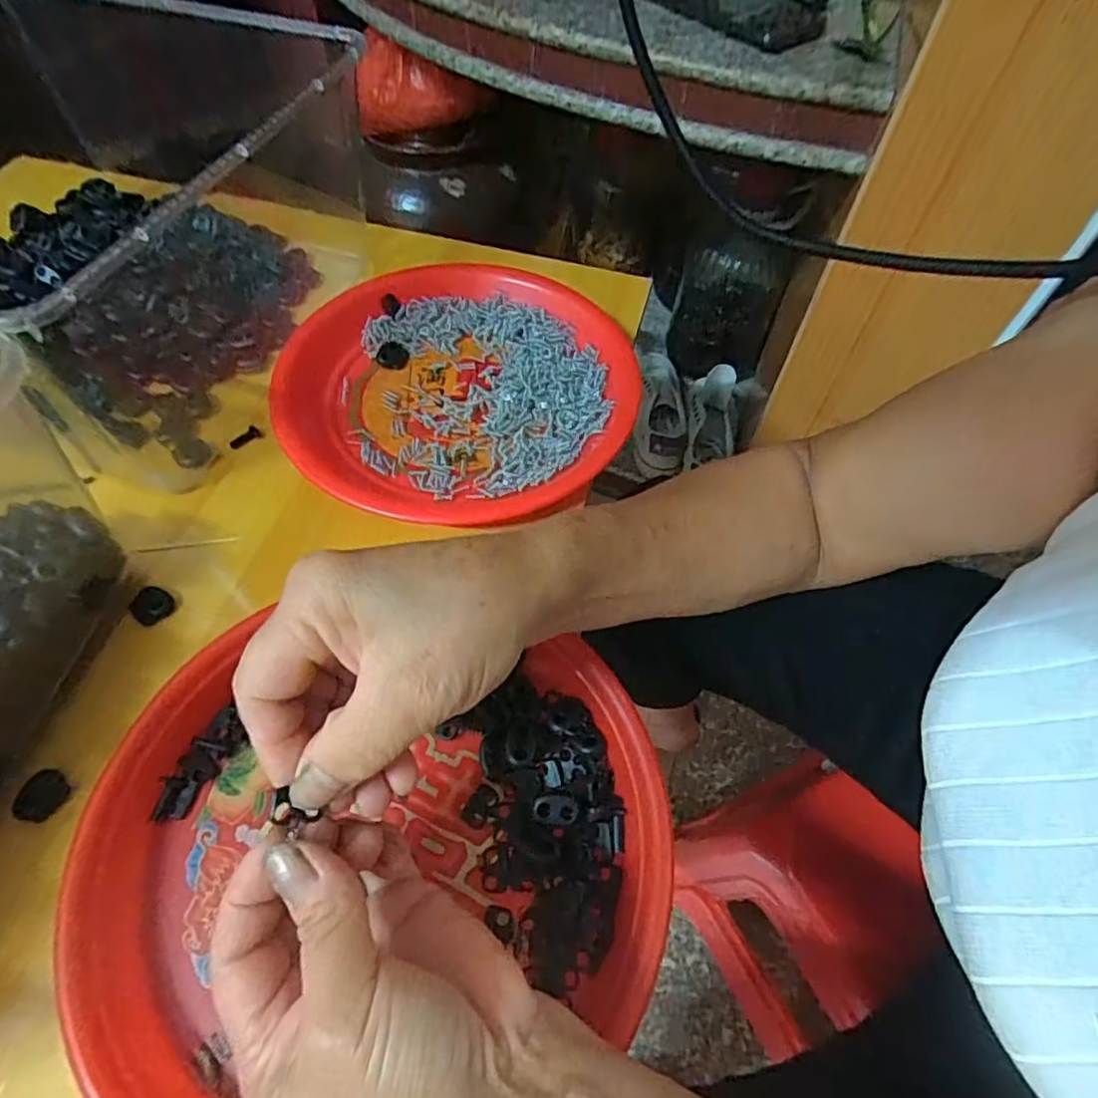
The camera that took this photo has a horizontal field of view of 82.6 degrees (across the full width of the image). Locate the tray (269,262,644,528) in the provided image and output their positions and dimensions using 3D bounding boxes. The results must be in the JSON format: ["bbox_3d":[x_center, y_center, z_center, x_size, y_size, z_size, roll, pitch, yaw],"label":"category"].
[{"bbox_3d":[-0.055,-0.110,0.405,0.216,0.024,0.222,9,58,4],"label":"tray"}]

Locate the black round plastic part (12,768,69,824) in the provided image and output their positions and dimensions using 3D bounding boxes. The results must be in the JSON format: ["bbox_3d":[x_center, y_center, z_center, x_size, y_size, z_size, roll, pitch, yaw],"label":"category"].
[{"bbox_3d":[-0.231,0.112,0.283,0.017,0.008,0.021,28,61,15],"label":"black round plastic part"}]

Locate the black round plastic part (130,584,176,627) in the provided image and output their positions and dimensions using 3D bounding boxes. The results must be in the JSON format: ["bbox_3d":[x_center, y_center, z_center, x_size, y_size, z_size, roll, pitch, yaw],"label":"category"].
[{"bbox_3d":[-0.212,0.030,0.333,0.017,0.006,0.020,27,61,15],"label":"black round plastic part"}]

